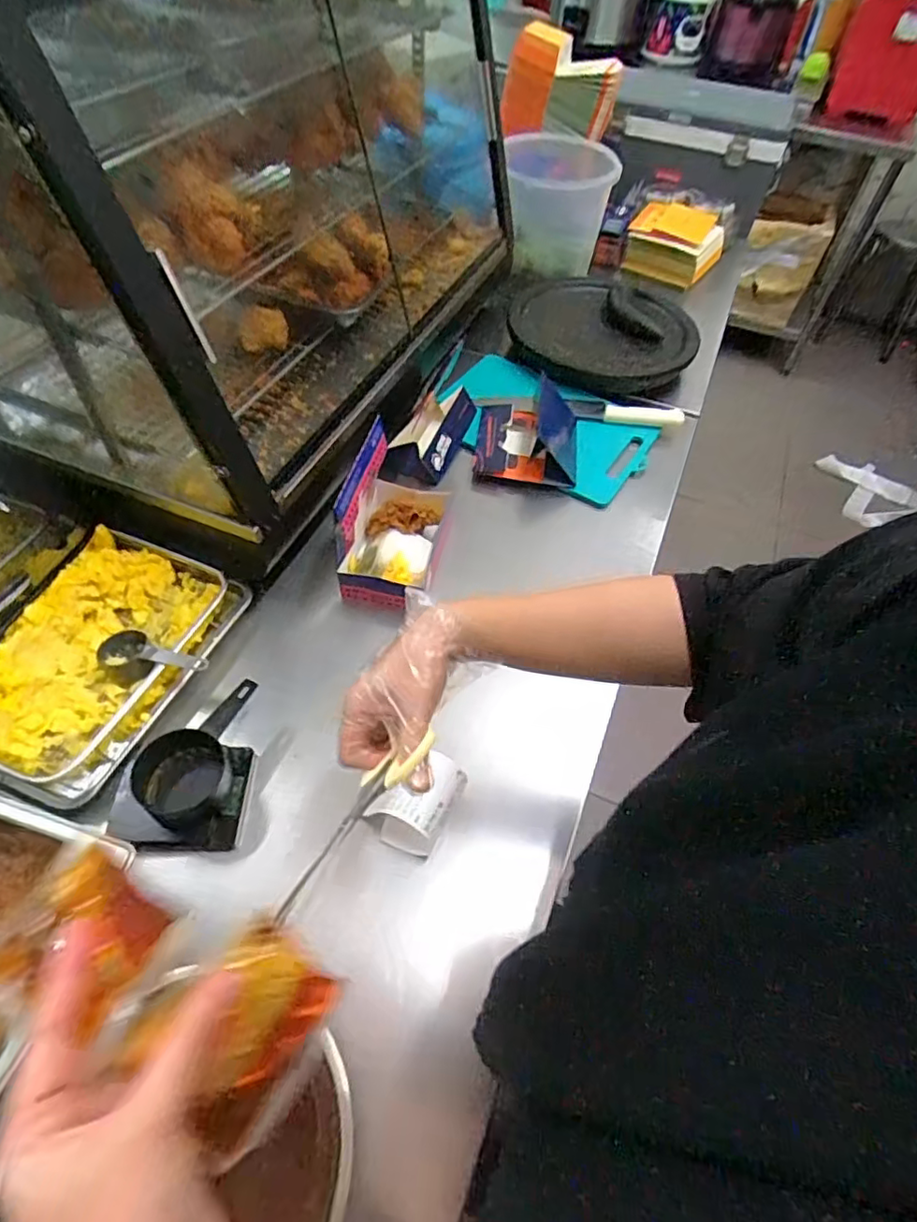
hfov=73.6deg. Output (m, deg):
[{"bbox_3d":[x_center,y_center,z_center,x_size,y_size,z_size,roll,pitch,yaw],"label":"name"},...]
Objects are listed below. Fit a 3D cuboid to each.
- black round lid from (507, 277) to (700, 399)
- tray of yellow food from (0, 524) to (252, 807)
[{"bbox_3d":[0.265,-0.528,1.159,0.336,0.055,0.323,2,53,-2],"label":"black round lid"},{"bbox_3d":[-0.400,0.046,0.691,0.193,0.062,0.303,18,54,10],"label":"tray of yellow food"}]

